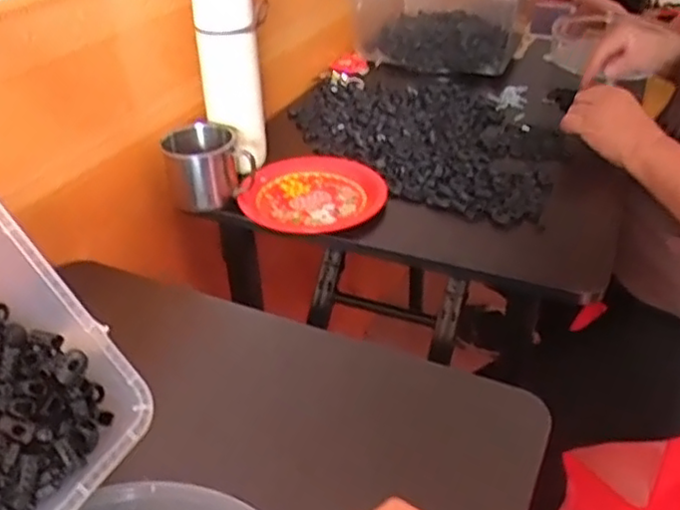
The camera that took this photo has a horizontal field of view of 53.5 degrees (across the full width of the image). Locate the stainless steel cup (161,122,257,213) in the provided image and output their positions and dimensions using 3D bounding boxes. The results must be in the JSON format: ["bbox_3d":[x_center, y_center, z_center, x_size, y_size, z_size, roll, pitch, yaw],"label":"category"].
[{"bbox_3d":[-0.151,-0.102,0.773,0.097,0.075,0.069,-13,37,-18],"label":"stainless steel cup"}]

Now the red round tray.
[{"bbox_3d":[-0.027,-0.076,0.790,0.158,0.023,0.161,0,34,0],"label":"red round tray"}]

